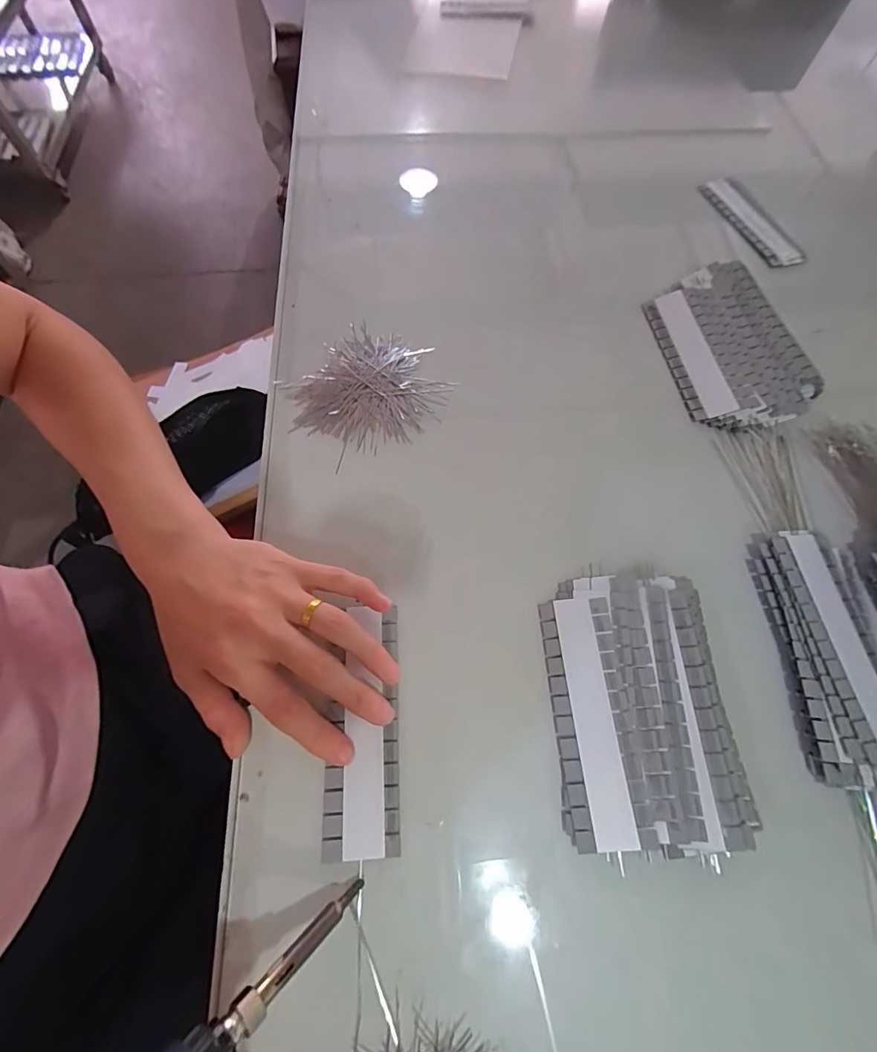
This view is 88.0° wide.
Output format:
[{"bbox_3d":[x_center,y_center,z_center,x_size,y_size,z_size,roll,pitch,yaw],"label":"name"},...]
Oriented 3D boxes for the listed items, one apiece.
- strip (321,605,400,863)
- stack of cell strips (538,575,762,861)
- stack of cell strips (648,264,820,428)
[{"bbox_3d":[-0.041,0.108,0.248,0.038,0.005,0.123,-2,66,-3],"label":"strip"},{"bbox_3d":[0.107,0.095,0.248,0.086,0.019,0.136,-1,66,0],"label":"stack of cell strips"},{"bbox_3d":[0.227,-0.142,0.363,0.092,0.027,0.154,-9,66,-4],"label":"stack of cell strips"}]

